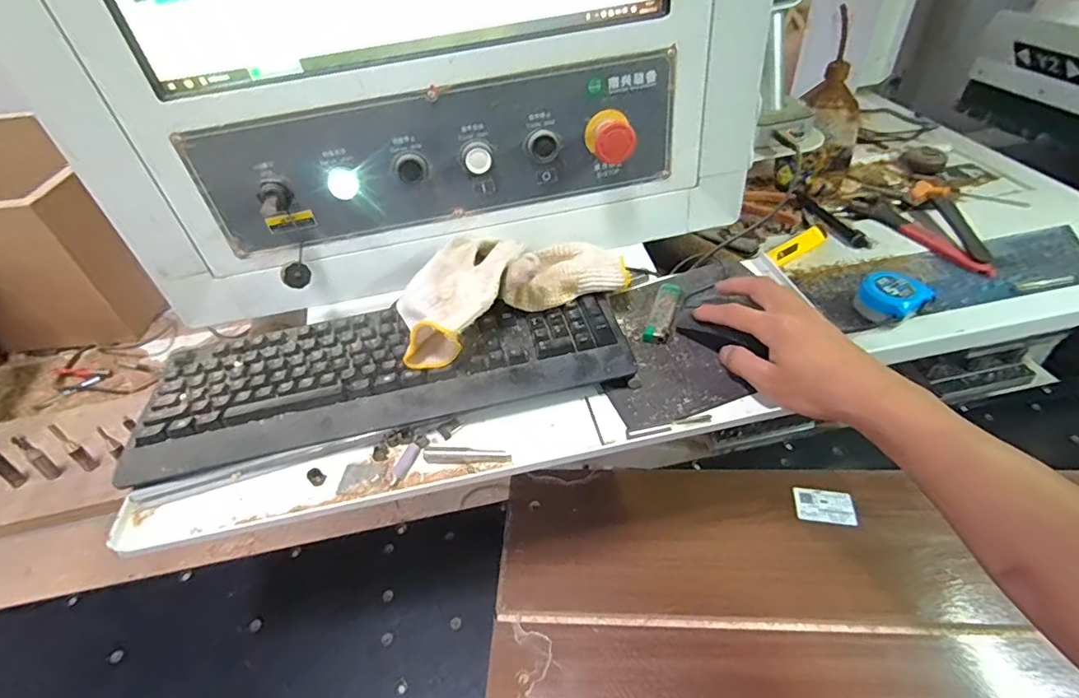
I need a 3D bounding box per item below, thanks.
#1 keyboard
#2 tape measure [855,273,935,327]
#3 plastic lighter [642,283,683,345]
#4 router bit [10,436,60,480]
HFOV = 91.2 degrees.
[{"bbox_3d":[-0.145,0.012,0.509,0.440,0.025,0.156,-11,43,-5],"label":"keyboard"},{"bbox_3d":[0.421,-0.062,0.634,0.062,0.039,0.069,-30,48,-24],"label":"tape measure"},{"bbox_3d":[0.129,-0.039,0.547,0.023,0.010,0.092,13,46,19],"label":"plastic lighter"},{"bbox_3d":[-0.493,0.106,0.517,0.019,0.052,0.015,23,50,28],"label":"router bit"}]

